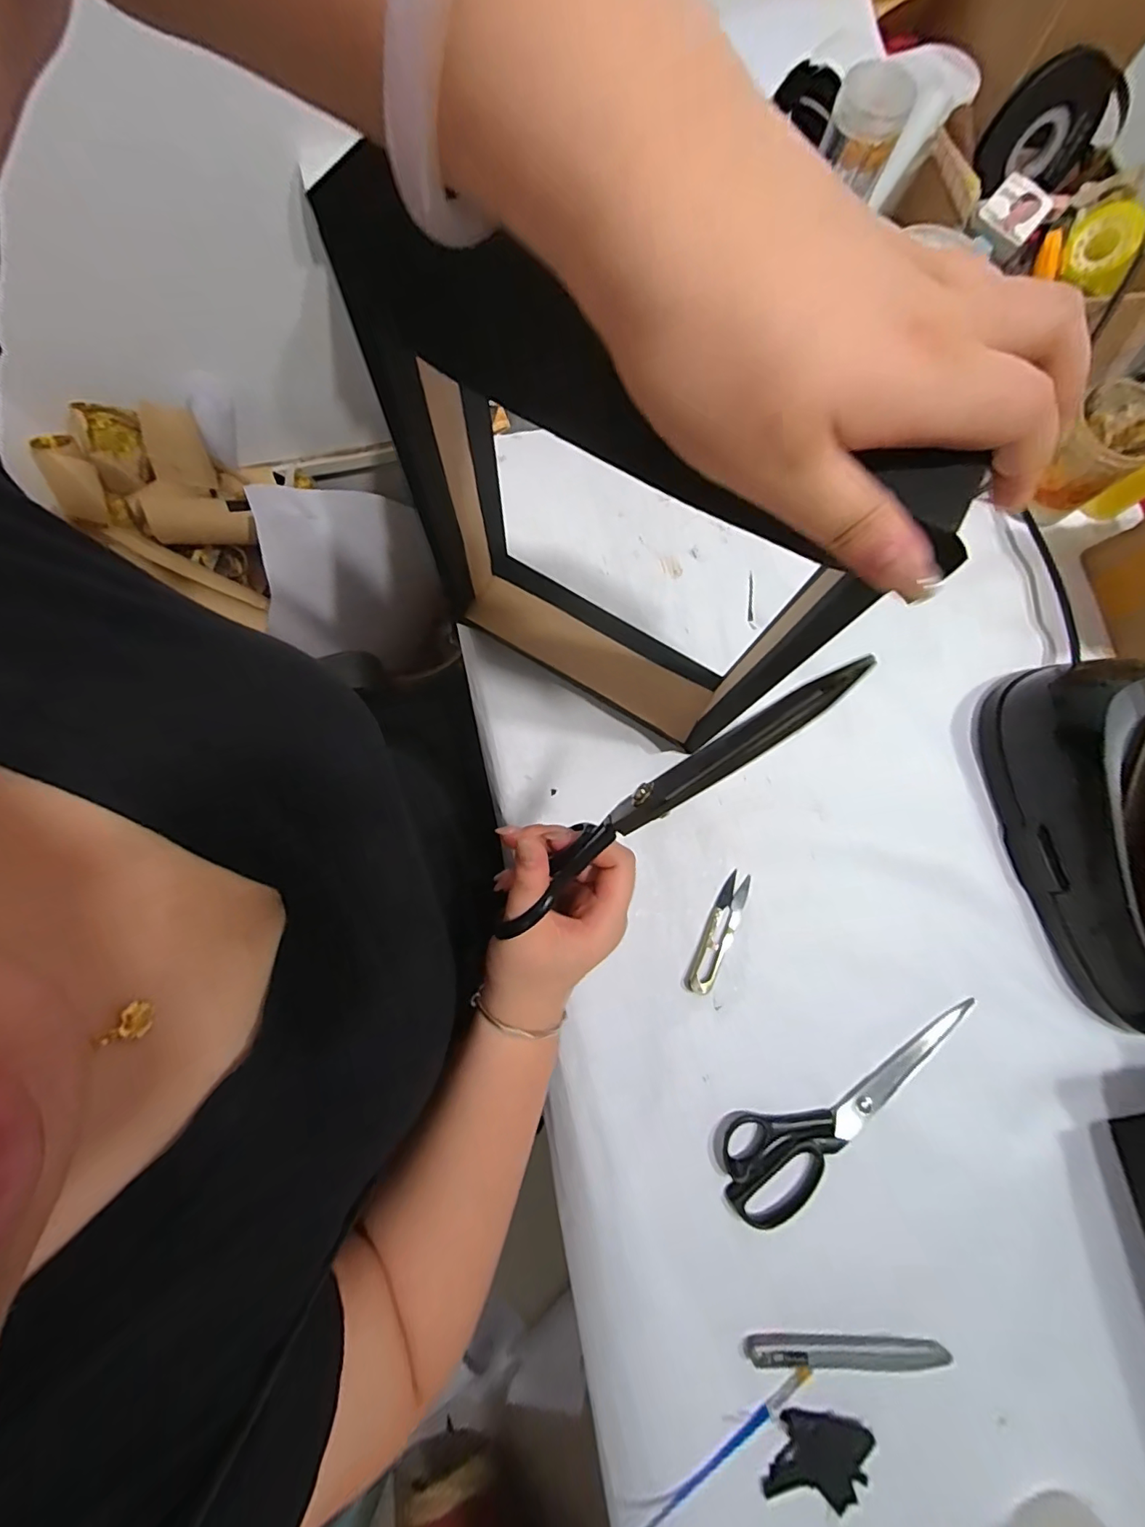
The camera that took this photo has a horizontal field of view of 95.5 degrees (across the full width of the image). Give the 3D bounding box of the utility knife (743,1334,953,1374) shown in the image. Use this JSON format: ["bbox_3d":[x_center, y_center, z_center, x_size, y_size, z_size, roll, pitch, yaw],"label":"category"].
[{"bbox_3d":[0.196,0.417,0.367,0.144,0.016,0.017,2,79,-1],"label":"utility knife"}]

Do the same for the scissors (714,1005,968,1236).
[{"bbox_3d":[0.219,0.263,0.399,0.236,0.013,0.068,-27,81,-6],"label":"scissors"}]

